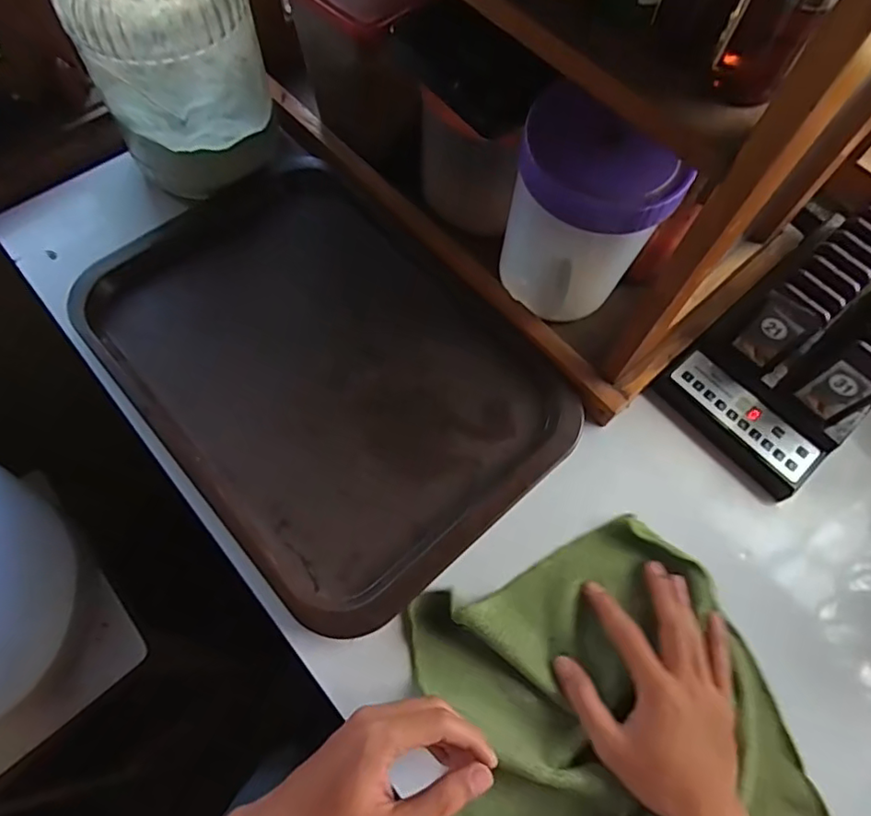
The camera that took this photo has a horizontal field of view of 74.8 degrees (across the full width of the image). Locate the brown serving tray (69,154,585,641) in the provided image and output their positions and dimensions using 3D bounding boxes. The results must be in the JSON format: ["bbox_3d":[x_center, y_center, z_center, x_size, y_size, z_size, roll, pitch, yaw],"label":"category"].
[{"bbox_3d":[-0.104,-0.042,0.512,0.291,0.020,0.416,-40,74,-18],"label":"brown serving tray"}]

